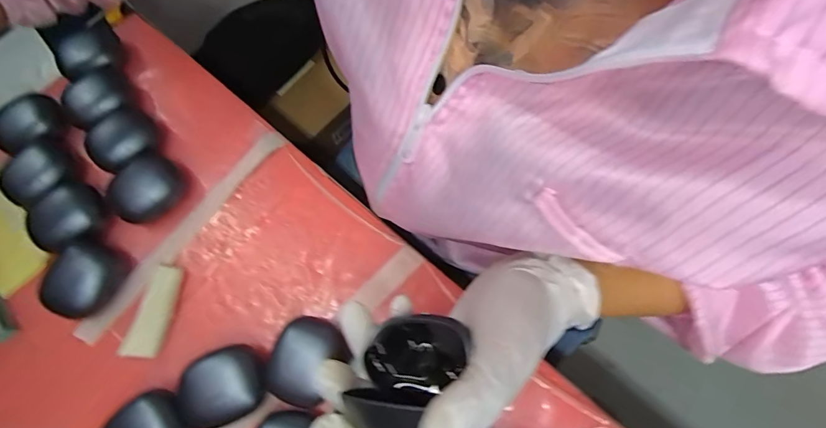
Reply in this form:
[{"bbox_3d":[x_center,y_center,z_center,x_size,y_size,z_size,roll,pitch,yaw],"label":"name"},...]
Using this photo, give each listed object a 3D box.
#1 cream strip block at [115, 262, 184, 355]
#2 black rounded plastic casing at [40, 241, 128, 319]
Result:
[{"bbox_3d":[-0.198,0.073,0.311,0.026,0.004,0.067,8,74,8],"label":"cream strip block"},{"bbox_3d":[-0.249,0.050,0.308,0.044,0.021,0.054,17,75,11],"label":"black rounded plastic casing"}]

